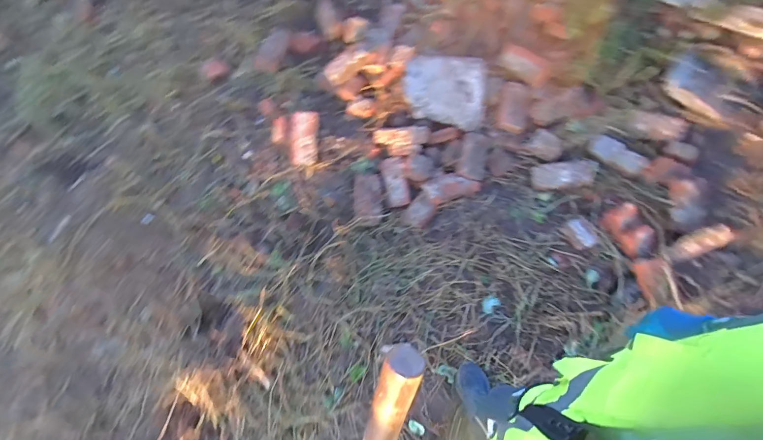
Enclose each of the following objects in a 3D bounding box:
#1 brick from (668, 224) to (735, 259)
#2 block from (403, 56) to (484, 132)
[{"bbox_3d":[1.275,0.091,1.424,0.241,0.066,0.079,-27,68,14],"label":"brick"},{"bbox_3d":[0.307,-0.621,1.739,0.433,0.135,0.330,-3,107,-21],"label":"block"}]

